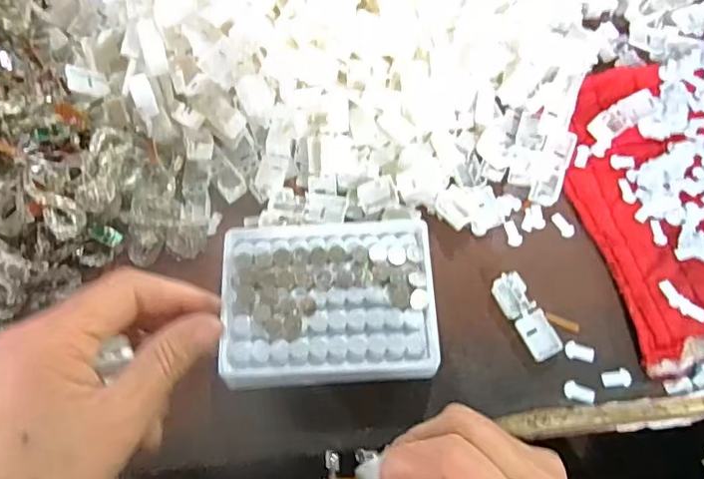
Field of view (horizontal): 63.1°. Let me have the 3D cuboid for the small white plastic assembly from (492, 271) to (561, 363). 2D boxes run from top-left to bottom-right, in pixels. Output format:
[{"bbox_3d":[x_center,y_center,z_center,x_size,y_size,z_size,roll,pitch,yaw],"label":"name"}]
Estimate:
[{"bbox_3d":[0.112,0.049,0.368,0.021,0.008,0.057,-27,70,-8],"label":"small white plastic assembly"}]

